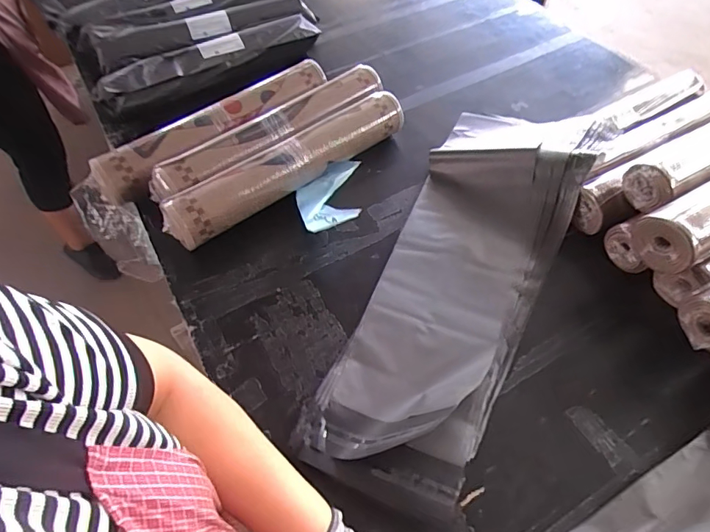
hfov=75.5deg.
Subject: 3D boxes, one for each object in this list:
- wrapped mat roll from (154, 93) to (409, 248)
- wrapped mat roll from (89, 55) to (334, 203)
[{"bbox_3d":[-0.116,-0.189,0.864,0.504,0.082,0.082,-34,63,-21],"label":"wrapped mat roll"},{"bbox_3d":[-0.266,-0.271,0.909,0.498,0.079,0.089,-34,63,-21],"label":"wrapped mat roll"}]

